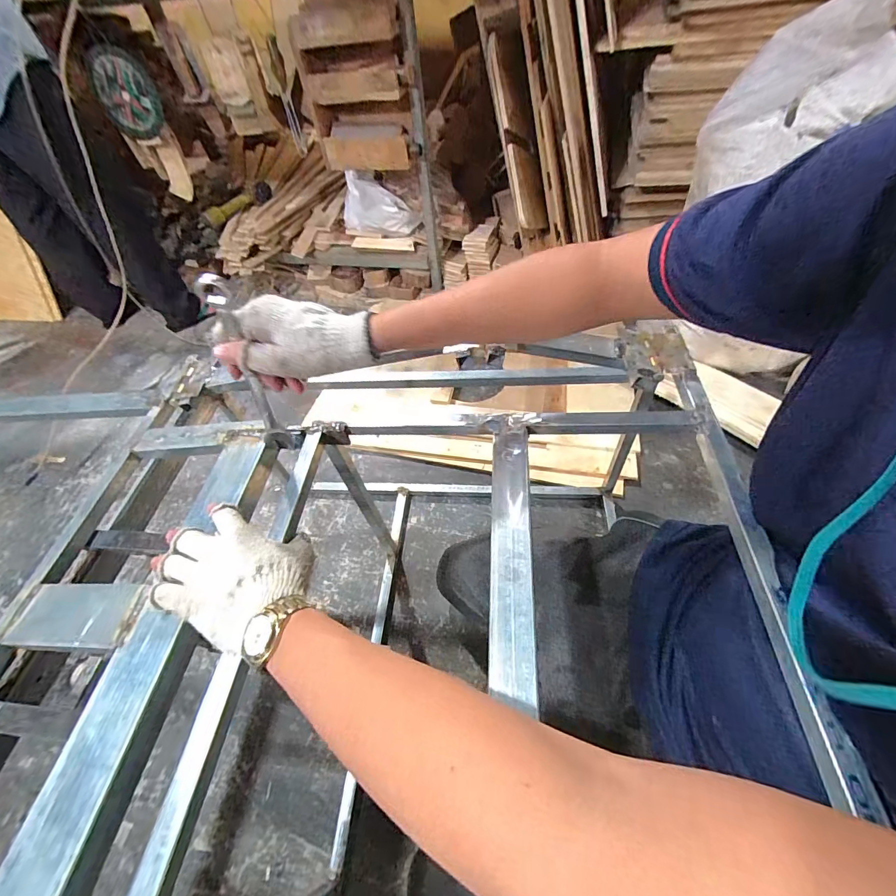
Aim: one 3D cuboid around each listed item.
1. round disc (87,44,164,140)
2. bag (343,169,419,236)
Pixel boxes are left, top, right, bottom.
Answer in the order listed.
[{"bbox_3d":[-0.922,-1.014,1.138,0.178,0.201,0.056,1,41,-10],"label":"round disc"},{"bbox_3d":[-0.249,-0.809,1.337,0.286,0.170,0.080,20,57,20],"label":"bag"}]

